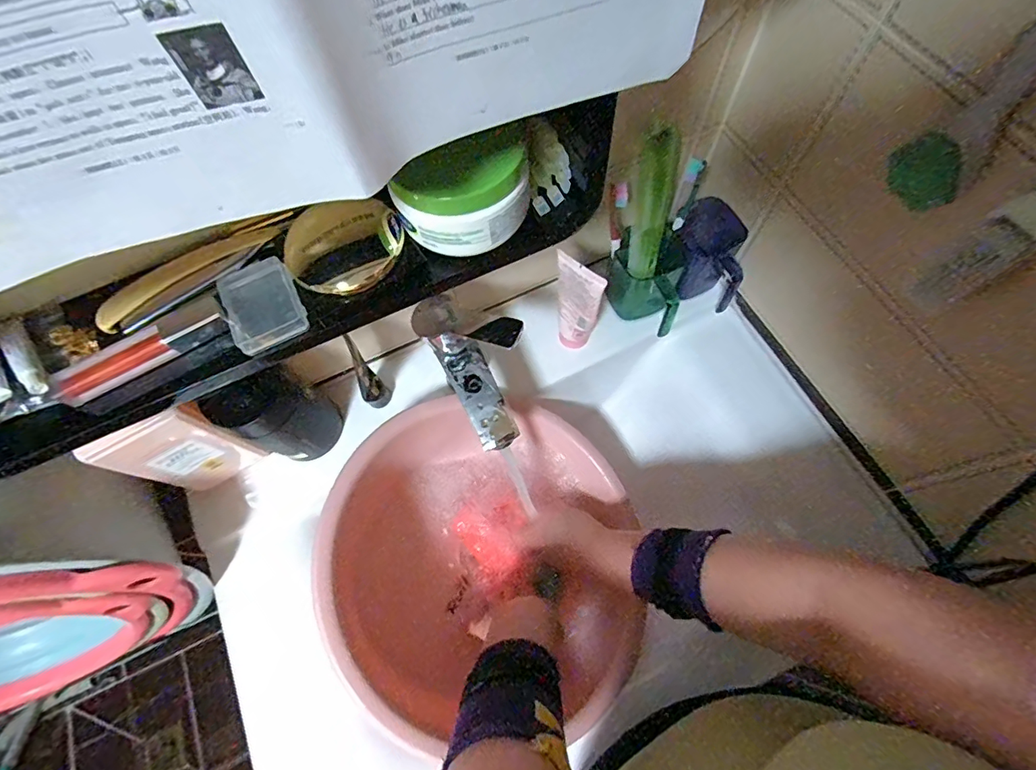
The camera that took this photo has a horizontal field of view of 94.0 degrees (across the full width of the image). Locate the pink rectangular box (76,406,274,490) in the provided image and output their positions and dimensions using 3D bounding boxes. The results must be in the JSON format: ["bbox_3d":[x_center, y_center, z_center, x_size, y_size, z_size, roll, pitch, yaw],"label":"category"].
[{"bbox_3d":[-0.330,0.067,0.483,0.089,0.145,0.024,-27,68,-11],"label":"pink rectangular box"}]

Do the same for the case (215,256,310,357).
[{"bbox_3d":[-0.172,-0.055,0.325,0.047,0.014,0.064,-25,67,-10],"label":"case"}]

